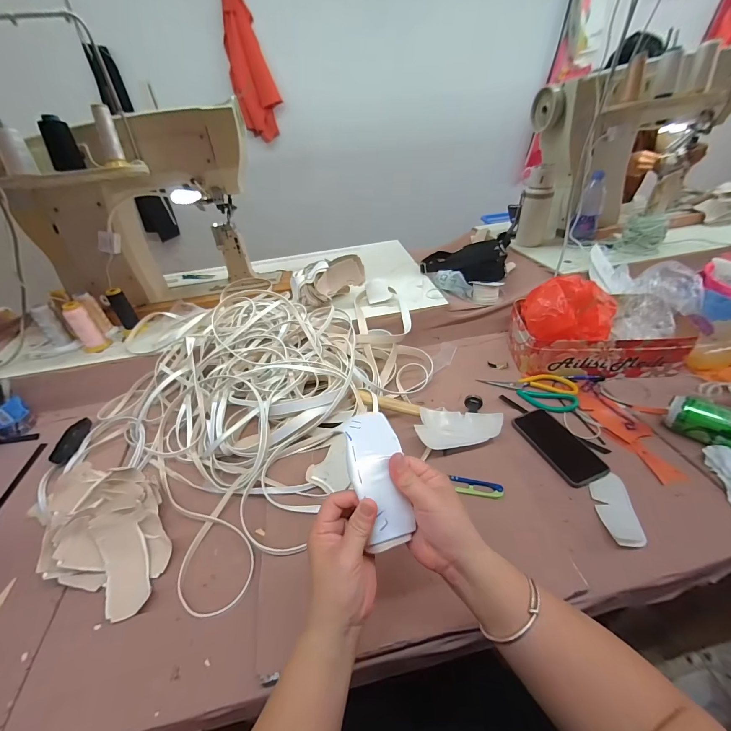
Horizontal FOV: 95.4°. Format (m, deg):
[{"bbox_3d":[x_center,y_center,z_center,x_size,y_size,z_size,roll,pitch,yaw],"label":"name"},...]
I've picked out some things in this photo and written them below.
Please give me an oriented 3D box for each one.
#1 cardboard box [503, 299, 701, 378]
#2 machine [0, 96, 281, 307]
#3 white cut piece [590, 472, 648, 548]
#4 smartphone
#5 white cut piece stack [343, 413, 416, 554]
[{"bbox_3d":[0.506,-0.058,0.751,0.327,0.096,0.164,4,40,13],"label":"cardboard box"},{"bbox_3d":[-0.569,-0.387,0.901,0.545,0.438,0.210,-6,38,1],"label":"machine"},{"bbox_3d":[0.375,0.214,0.499,0.049,0.010,0.112,-1,35,16],"label":"white cut piece"},{"bbox_3d":[0.342,0.141,0.592,0.077,0.009,0.152,-24,45,-8],"label":"smartphone"},{"bbox_3d":[0.013,0.108,0.333,0.052,0.043,0.132,-12,66,-6],"label":"white cut piece stack"}]

